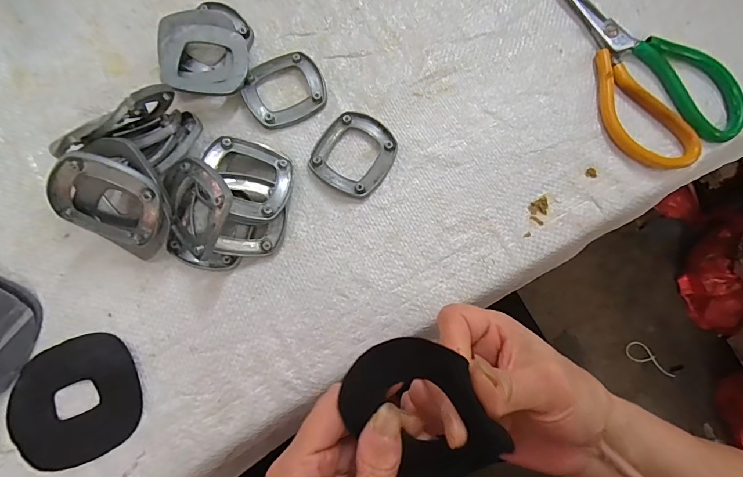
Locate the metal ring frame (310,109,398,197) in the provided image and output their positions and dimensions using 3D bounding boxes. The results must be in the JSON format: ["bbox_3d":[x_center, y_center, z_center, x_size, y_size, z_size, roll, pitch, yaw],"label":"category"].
[{"bbox_3d":[-0.014,-0.065,0.291,0.058,0.008,0.063,30,79,5],"label":"metal ring frame"}]

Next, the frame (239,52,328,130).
[{"bbox_3d":[-0.068,-0.118,0.302,0.062,0.007,0.057,-21,80,-6],"label":"frame"}]

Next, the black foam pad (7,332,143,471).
[{"bbox_3d":[-0.192,0.105,0.251,0.079,0.004,0.076,-19,79,-5],"label":"black foam pad"}]

